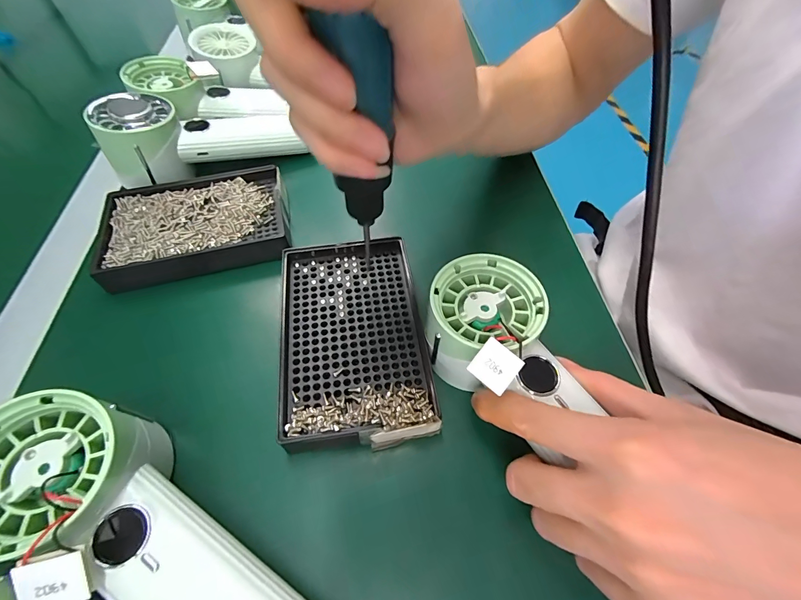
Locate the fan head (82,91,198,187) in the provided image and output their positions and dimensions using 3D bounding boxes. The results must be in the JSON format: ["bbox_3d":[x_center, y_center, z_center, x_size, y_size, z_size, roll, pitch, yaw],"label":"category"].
[{"bbox_3d":[-0.224,-0.143,0.314,0.065,0.052,0.066,-25,60,-16],"label":"fan head"}]

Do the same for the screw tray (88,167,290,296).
[{"bbox_3d":[-0.164,-0.061,0.291,0.139,0.020,0.094,-14,57,-9],"label":"screw tray"}]

